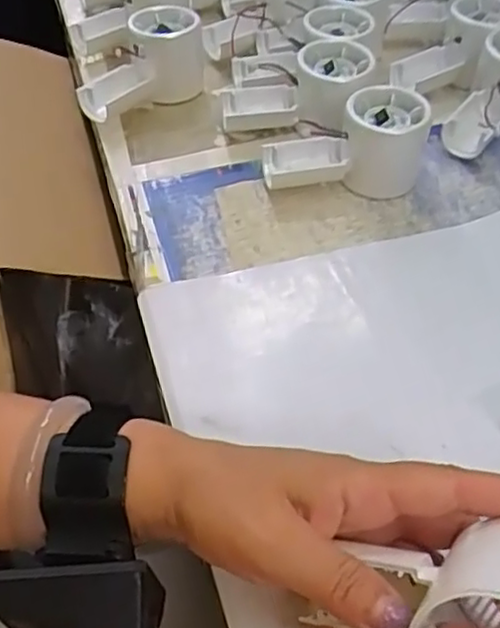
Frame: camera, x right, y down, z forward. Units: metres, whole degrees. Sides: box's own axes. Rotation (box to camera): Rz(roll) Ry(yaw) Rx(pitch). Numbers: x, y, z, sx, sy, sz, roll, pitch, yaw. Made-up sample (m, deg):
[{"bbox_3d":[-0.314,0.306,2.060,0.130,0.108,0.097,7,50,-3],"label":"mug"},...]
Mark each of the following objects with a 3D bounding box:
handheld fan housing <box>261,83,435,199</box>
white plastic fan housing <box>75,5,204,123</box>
[{"bbox_3d":[0.066,-0.121,0.474,0.109,0.054,0.054,0,50,0],"label":"handheld fan housing"},{"bbox_3d":[-0.082,-0.195,0.533,0.058,0.053,0.109,23,53,18],"label":"white plastic fan housing"}]

